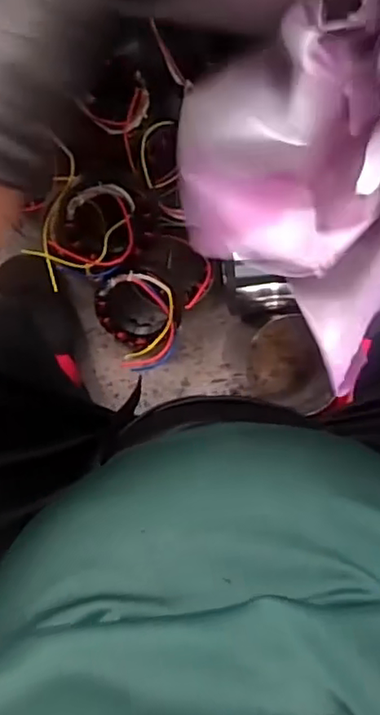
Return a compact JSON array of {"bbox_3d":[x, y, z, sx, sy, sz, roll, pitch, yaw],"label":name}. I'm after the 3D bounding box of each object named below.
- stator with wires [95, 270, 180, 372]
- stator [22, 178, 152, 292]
[{"bbox_3d":[-0.063,-0.051,0.798,0.106,0.095,0.126,-20,98,-4],"label":"stator with wires"},{"bbox_3d":[-0.125,-0.144,0.717,0.137,0.067,0.109,-45,99,0],"label":"stator"}]

